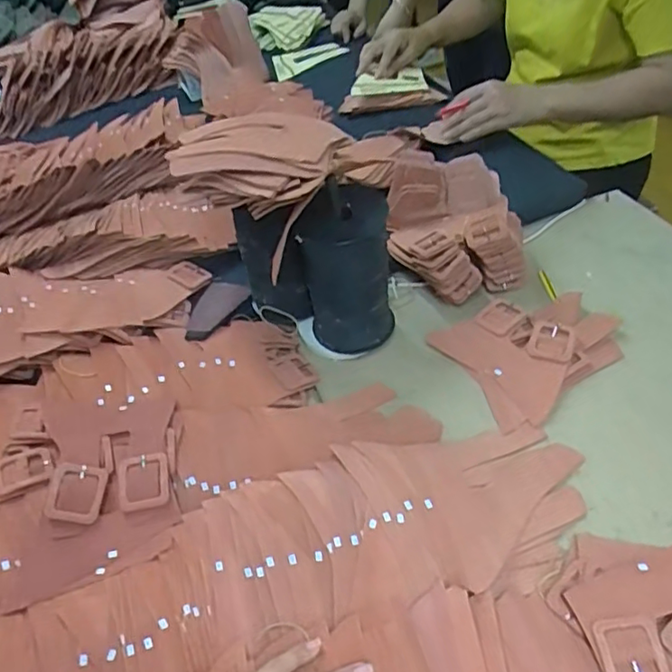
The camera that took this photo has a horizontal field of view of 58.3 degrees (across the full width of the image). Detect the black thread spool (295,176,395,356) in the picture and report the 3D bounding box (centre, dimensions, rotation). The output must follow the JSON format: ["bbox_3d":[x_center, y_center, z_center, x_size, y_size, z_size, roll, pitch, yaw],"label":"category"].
[{"bbox_3d":[0.016,-0.064,0.670,0.086,0.185,0.079,-3,44,3],"label":"black thread spool"}]

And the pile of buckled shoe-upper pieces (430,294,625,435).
[{"bbox_3d":[0.226,0.012,0.676,0.180,0.025,0.154,-20,45,-14],"label":"pile of buckled shoe-upper pieces"}]

